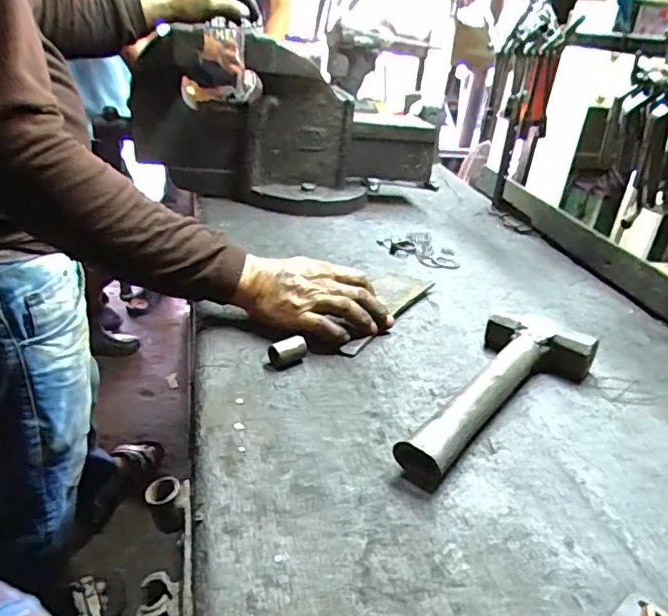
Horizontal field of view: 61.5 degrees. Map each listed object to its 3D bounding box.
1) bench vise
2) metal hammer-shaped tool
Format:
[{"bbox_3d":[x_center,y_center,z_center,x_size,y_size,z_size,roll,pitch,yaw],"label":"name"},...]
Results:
[{"bbox_3d":[-0.075,-0.301,0.958,0.467,0.252,0.179,-9,32,-26],"label":"bench vise"},{"bbox_3d":[0.150,0.077,0.506,0.106,0.042,0.262,22,30,28],"label":"metal hammer-shaped tool"}]

